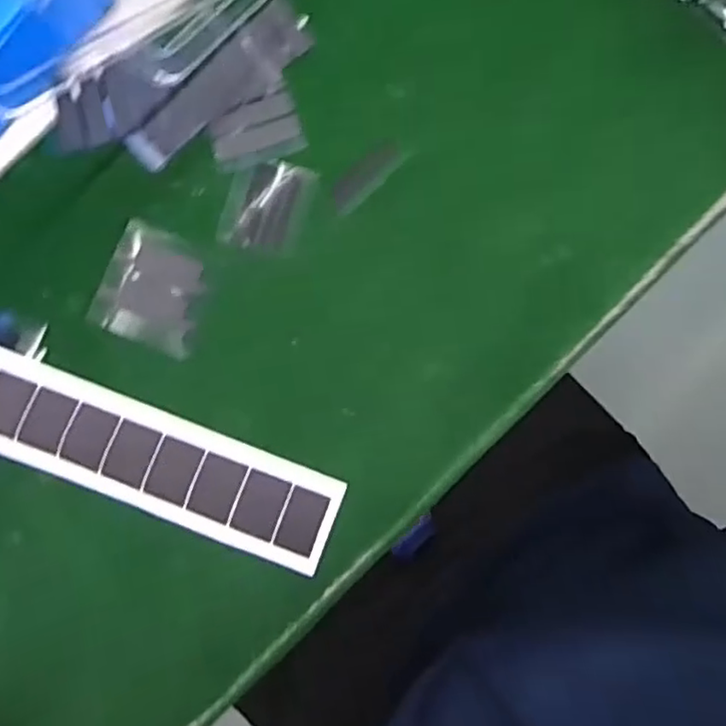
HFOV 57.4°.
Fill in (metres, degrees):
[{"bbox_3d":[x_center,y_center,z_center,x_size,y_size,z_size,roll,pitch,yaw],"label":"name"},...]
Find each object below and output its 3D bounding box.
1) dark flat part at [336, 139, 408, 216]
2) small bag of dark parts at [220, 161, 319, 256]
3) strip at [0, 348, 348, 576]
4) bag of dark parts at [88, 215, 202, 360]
[{"bbox_3d":[0.002,-0.105,0.370,0.048,0.006,0.018,-44,85,-3],"label":"dark flat part"},{"bbox_3d":[-0.054,-0.088,0.369,0.044,0.004,0.051,13,85,3],"label":"small bag of dark parts"},{"bbox_3d":[-0.134,0.044,0.356,0.247,0.004,0.051,21,85,4],"label":"strip"},{"bbox_3d":[-0.114,-0.041,0.363,0.053,0.008,0.063,18,85,3],"label":"bag of dark parts"}]

